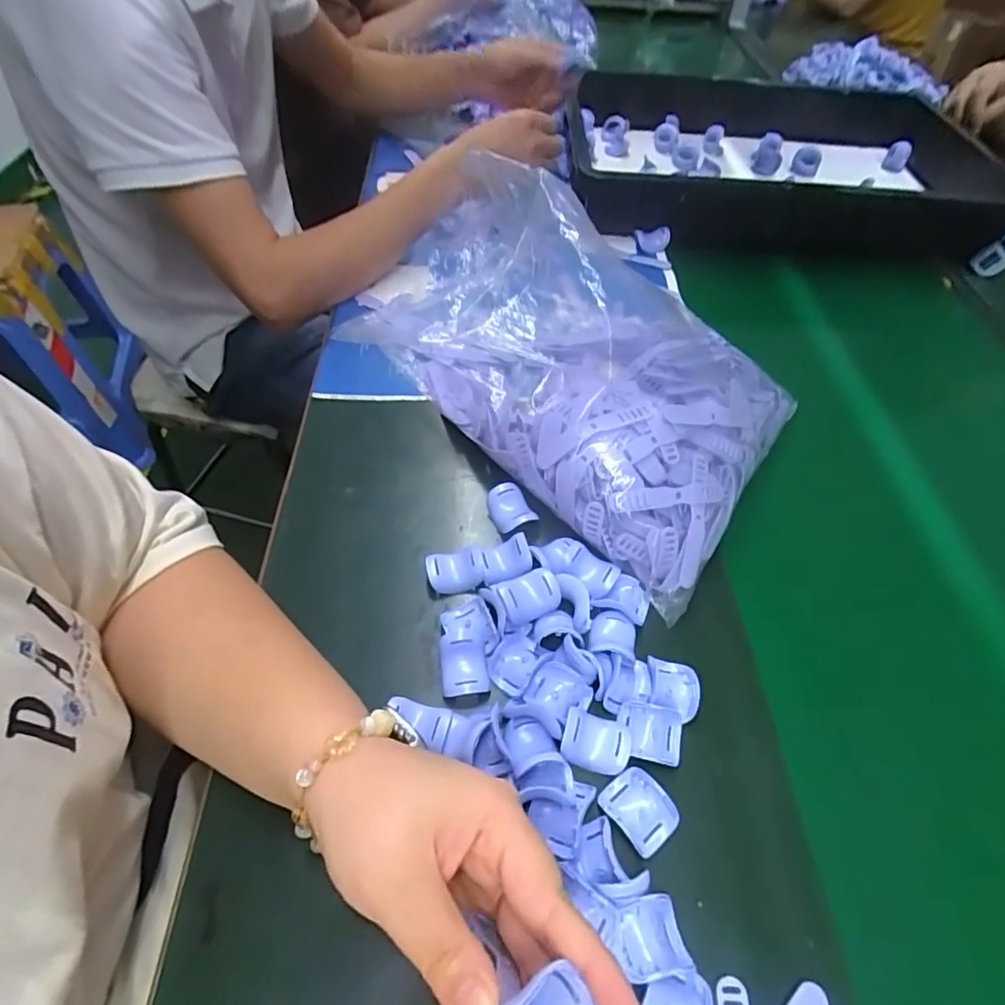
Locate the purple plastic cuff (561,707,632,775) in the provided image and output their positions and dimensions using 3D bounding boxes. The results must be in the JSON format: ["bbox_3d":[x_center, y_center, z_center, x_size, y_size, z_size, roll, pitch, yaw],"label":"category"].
[{"bbox_3d":[0.054,0.138,0.325,0.039,0.012,0.029,16,54,8],"label":"purple plastic cuff"}]

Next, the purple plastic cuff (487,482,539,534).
[{"bbox_3d":[0.004,0.007,0.422,0.027,0.025,0.040,-23,58,-20],"label":"purple plastic cuff"}]

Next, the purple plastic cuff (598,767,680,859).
[{"bbox_3d":[0.075,0.168,0.306,0.029,0.016,0.038,-34,62,-25],"label":"purple plastic cuff"}]

